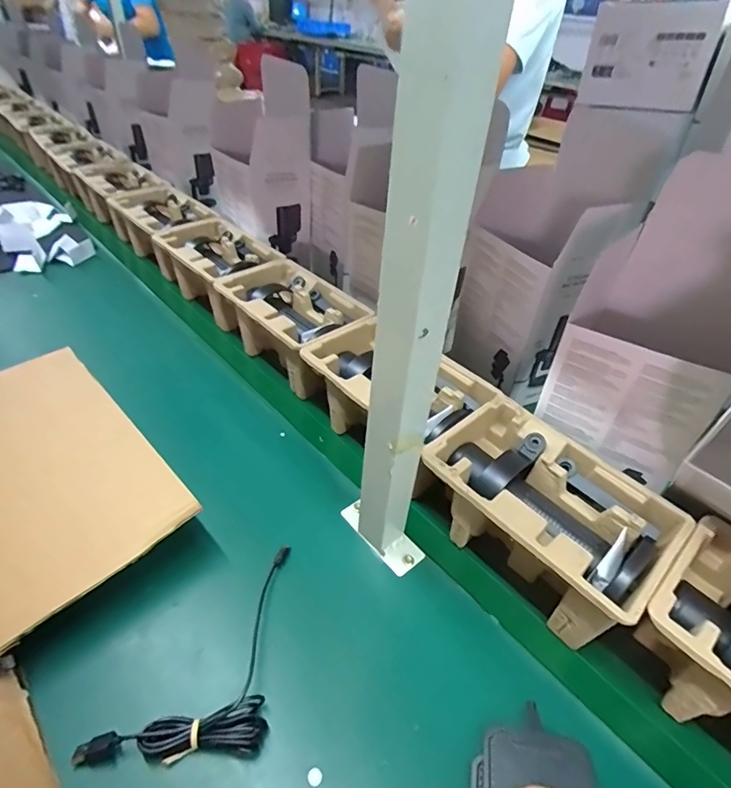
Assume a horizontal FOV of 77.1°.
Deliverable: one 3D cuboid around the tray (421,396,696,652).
[{"bbox_3d":[0.180,0.127,0.482,0.147,0.103,0.229,-31,51,-34],"label":"tray"}]

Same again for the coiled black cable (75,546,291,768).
[{"bbox_3d":[-0.112,0.241,0.398,0.103,0.029,0.221,27,45,25],"label":"coiled black cable"}]

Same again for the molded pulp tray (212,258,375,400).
[{"bbox_3d":[-0.116,-0.108,0.732,0.152,0.106,0.241,-26,48,-30],"label":"molded pulp tray"}]

